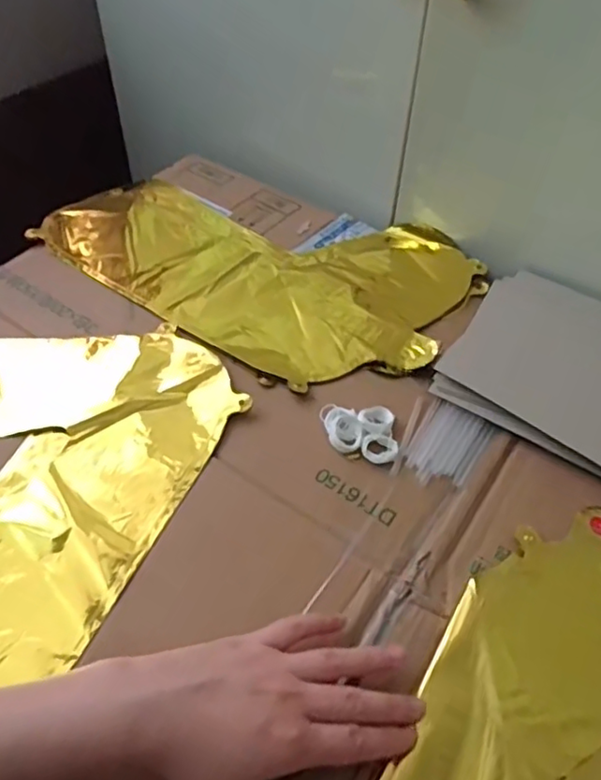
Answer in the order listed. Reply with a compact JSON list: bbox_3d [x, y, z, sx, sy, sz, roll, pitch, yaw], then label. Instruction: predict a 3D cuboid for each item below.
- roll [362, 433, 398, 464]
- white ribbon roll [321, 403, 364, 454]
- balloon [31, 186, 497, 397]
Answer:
[{"bbox_3d":[0.058,0.044,0.465,0.025,0.008,0.022,22,53,16],"label":"roll"},{"bbox_3d":[0.032,0.028,0.477,0.027,0.007,0.043,-10,51,-10],"label":"white ribbon roll"},{"bbox_3d":[-0.041,-0.134,0.621,0.393,0.019,0.257,28,55,20],"label":"balloon"}]

